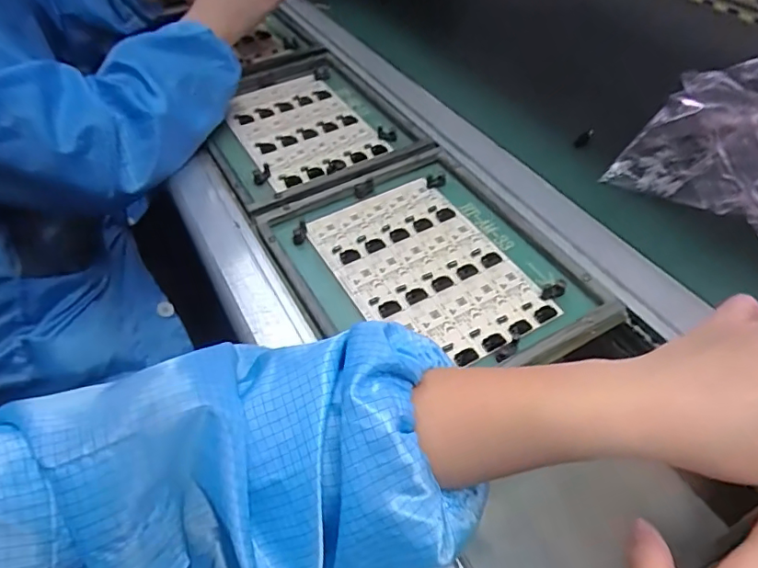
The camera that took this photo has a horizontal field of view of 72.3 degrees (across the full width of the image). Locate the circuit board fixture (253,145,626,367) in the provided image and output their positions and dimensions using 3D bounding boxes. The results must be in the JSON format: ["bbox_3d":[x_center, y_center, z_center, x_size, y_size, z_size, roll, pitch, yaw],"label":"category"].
[{"bbox_3d":[0.036,-0.017,0.443,0.207,0.020,0.266,-25,52,-18],"label":"circuit board fixture"}]

